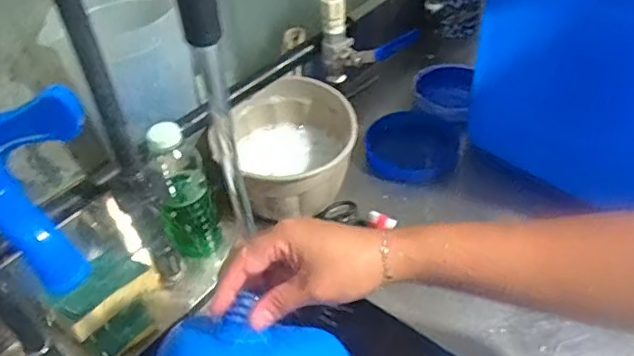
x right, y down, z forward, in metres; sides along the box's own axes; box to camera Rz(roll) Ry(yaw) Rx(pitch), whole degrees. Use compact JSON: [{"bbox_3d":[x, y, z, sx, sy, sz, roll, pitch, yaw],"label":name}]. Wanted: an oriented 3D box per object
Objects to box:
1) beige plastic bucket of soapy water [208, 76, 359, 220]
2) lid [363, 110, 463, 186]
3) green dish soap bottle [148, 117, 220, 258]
[{"bbox_3d":[-0.033,-0.031,0.687,0.160,0.095,0.171,-3,42,3],"label":"beige plastic bucket of soapy water"},{"bbox_3d":[0.128,-0.044,0.750,0.121,0.020,0.119,19,56,2],"label":"lid"},{"bbox_3d":[-0.150,0.008,0.617,0.051,0.165,0.053,-20,44,-15],"label":"green dish soap bottle"}]

